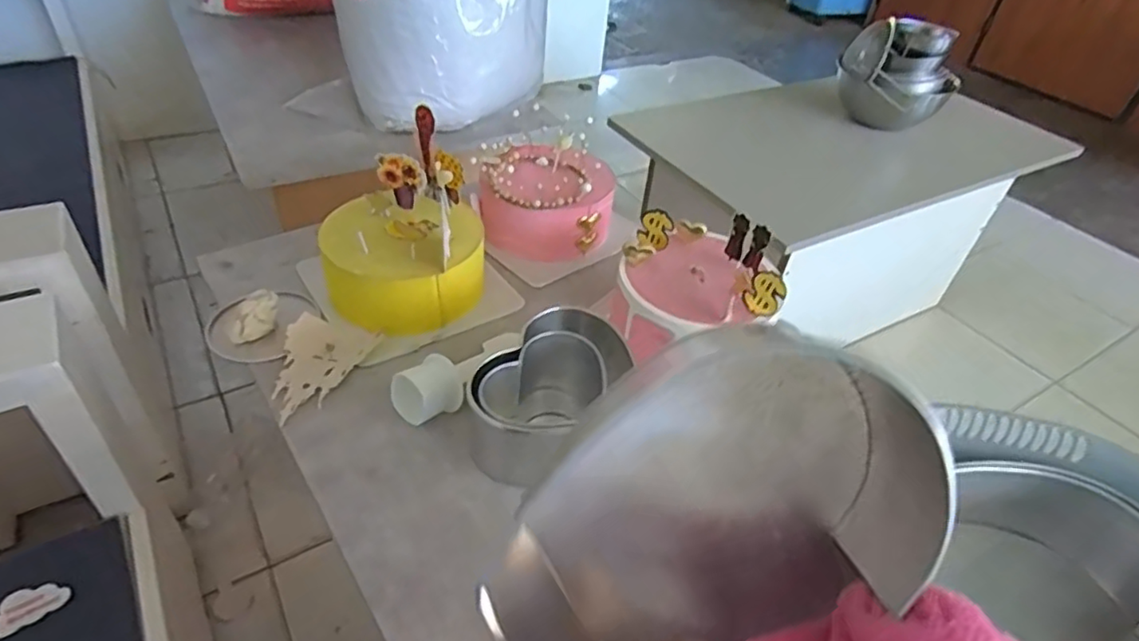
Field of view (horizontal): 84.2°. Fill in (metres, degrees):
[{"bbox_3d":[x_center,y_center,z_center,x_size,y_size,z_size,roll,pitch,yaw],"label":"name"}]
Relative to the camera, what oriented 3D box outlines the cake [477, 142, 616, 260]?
[{"bbox_3d":[-0.029,-0.166,0.836,0.167,0.103,0.149,4,41,-1],"label":"cake"}]

